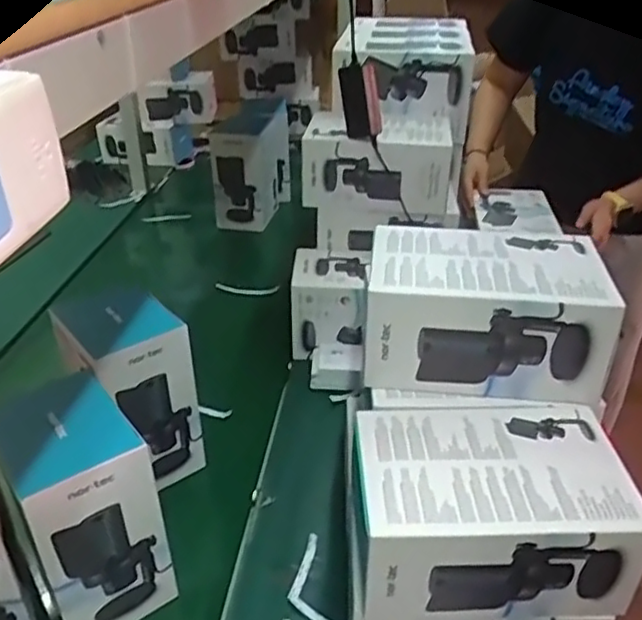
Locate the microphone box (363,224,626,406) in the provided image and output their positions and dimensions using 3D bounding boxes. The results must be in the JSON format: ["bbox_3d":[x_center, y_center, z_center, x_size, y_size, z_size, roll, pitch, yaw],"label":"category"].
[{"bbox_3d":[0.168,0.006,0.668,0.228,0.128,0.132,6,31,9],"label":"microphone box"}]

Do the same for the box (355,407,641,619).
[{"bbox_3d":[0.151,0.181,0.596,0.227,0.113,0.152,0,31,-1],"label":"box"}]

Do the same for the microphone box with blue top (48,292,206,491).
[{"bbox_3d":[-0.247,0.109,0.834,0.116,0.244,0.143,-27,40,-37],"label":"microphone box with blue top"}]

